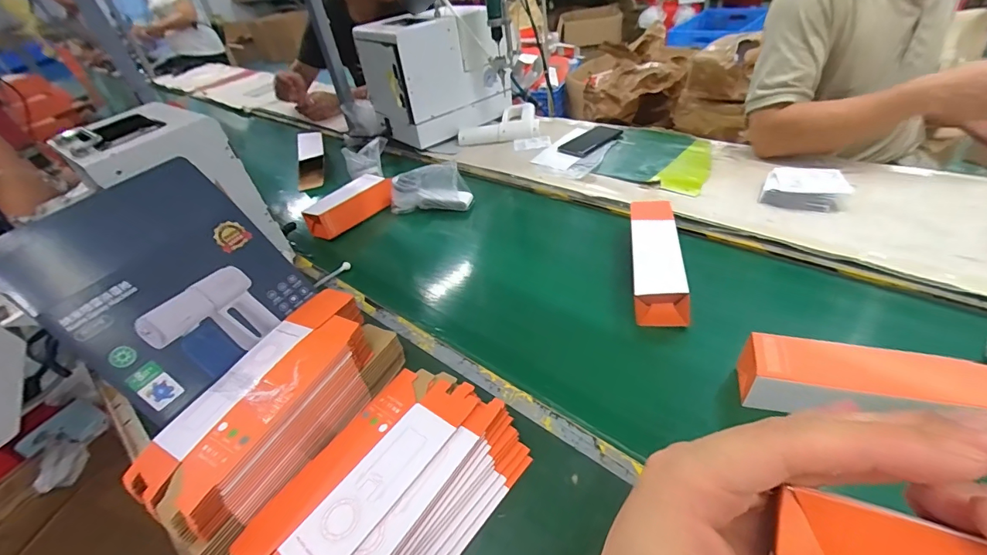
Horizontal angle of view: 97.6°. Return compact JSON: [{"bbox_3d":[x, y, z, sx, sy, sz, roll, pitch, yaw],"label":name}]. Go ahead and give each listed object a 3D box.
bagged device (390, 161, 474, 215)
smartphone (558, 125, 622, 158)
[{"bbox_3d":[-0.128,-0.184,0.883,0.160,0.085,0.062,2,39,11],"label":"bagged device"},{"bbox_3d":[0.224,-0.322,1.015,0.163,0.012,0.076,-31,44,-28],"label":"smartphone"}]

